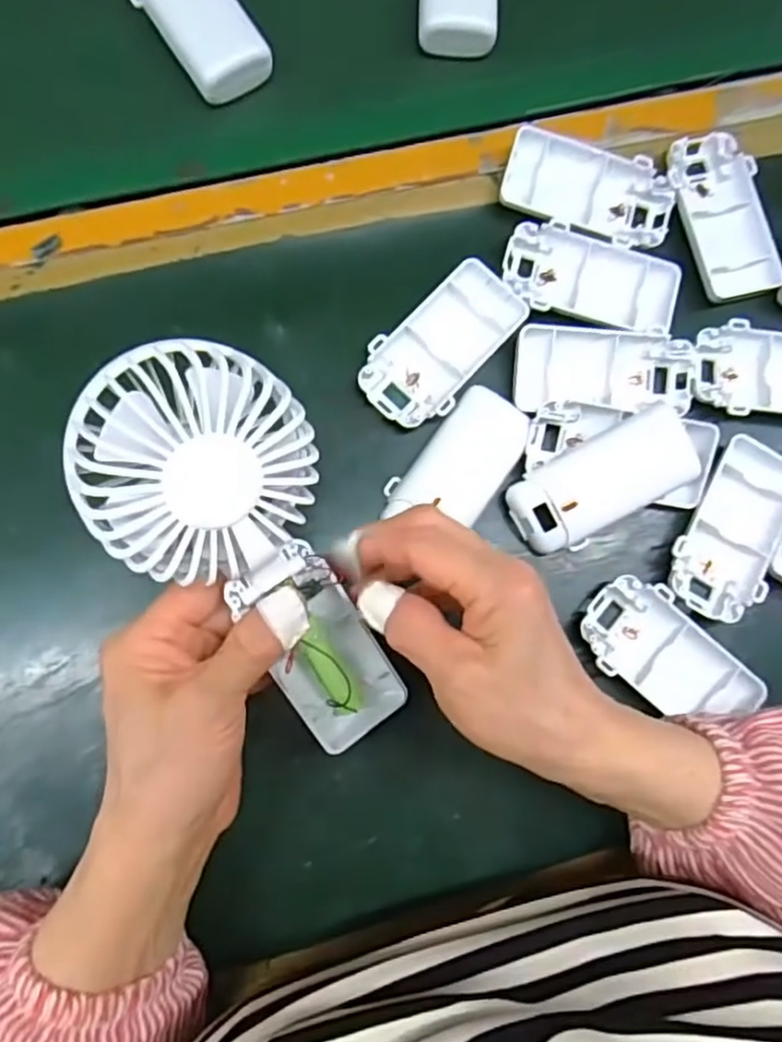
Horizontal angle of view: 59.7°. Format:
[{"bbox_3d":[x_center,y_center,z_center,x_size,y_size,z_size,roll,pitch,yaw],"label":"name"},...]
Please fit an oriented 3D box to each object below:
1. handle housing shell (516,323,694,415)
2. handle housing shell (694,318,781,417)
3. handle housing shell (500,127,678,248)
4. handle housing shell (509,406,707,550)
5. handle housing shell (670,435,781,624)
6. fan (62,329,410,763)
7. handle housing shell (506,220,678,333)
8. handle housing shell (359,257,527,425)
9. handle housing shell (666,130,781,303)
[{"bbox_3d":[0.114,-0.081,0.362,0.094,0.014,0.042,-1,82,-3],"label":"handle housing shell"},{"bbox_3d":[0.208,-0.080,0.367,0.092,0.014,0.048,2,82,-3],"label":"handle housing shell"},{"bbox_3d":[0.108,-0.180,0.368,0.093,0.012,0.048,15,81,-1],"label":"handle housing shell"},{"bbox_3d":[0.107,-0.020,0.343,0.091,0.021,0.045,-30,84,-7],"label":"handle housing shell"},{"bbox_3d":[0.179,0.005,0.356,0.049,0.013,0.094,26,81,1],"label":"handle housing shell"},{"bbox_3d":[-0.049,0.017,0.269,0.074,0.039,0.175,-31,126,-7],"label":"fan"},{"bbox_3d":[0.108,-0.130,0.368,0.093,0.010,0.049,13,81,-1],"label":"handle housing shell"},{"bbox_3d":[0.027,-0.092,0.362,0.048,0.016,0.095,45,82,4],"label":"handle housing shell"},{"bbox_3d":[0.182,-0.168,0.376,0.048,0.011,0.092,-17,83,-6],"label":"handle housing shell"}]

